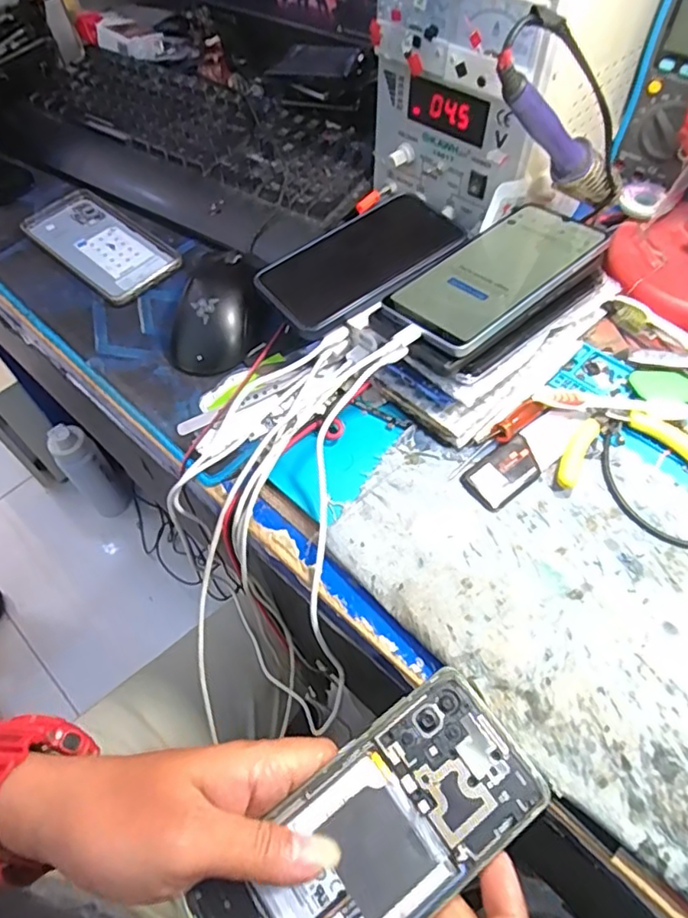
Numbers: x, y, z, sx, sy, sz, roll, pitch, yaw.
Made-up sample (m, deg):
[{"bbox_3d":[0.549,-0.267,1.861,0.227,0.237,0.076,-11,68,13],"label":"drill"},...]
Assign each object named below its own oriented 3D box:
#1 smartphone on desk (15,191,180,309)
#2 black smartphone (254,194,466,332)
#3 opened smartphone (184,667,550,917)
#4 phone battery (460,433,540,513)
[{"bbox_3d":[-0.229,-0.204,0.546,0.173,0.009,0.081,38,66,23],"label":"smartphone on desk"},{"bbox_3d":[0.014,-0.156,0.450,0.155,0.007,0.087,-34,58,-14],"label":"black smartphone"},{"bbox_3d":[0.015,0.174,0.260,0.158,0.012,0.066,-35,62,-13],"label":"opened smartphone"},{"bbox_3d":[0.107,0.009,0.388,0.054,0.007,0.032,-32,61,-17],"label":"phone battery"}]

